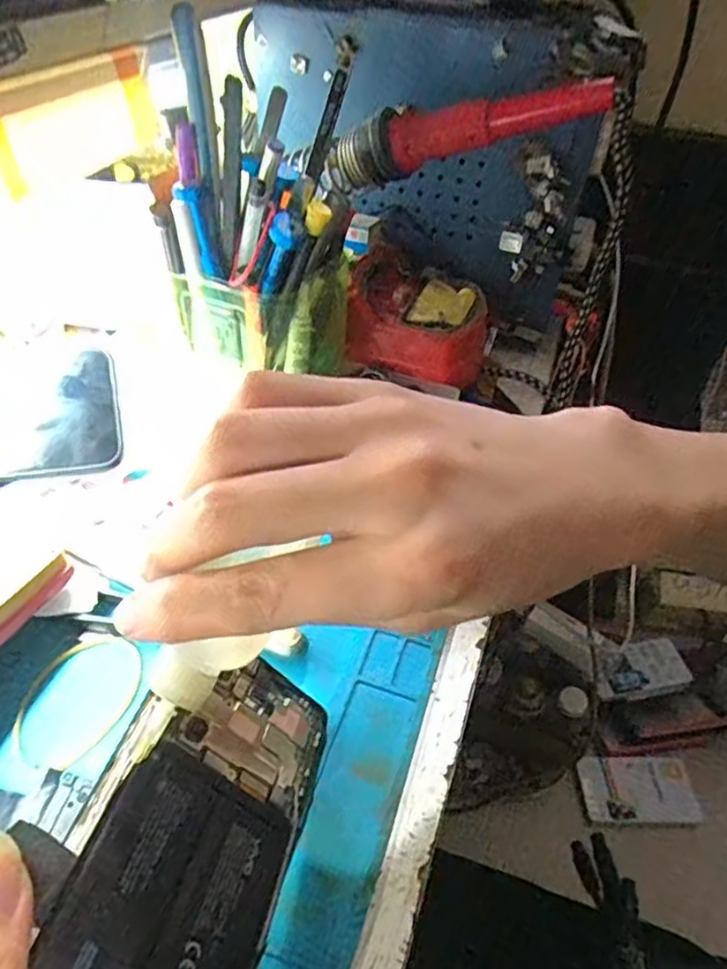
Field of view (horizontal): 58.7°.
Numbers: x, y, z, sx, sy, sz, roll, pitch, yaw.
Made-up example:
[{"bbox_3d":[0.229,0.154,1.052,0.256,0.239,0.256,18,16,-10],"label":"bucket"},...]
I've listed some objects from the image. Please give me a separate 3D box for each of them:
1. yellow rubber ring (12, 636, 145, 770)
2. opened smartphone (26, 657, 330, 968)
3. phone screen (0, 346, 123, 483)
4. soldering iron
[{"bbox_3d":[-0.119,0.089,0.271,0.043,0.004,0.060,20,45,16],"label":"yellow rubber ring"},{"bbox_3d":[-0.053,0.116,0.195,0.069,0.005,0.153,45,33,-15],"label":"opened smartphone"},{"bbox_3d":[-0.204,-0.035,0.342,0.137,0.009,0.069,-6,81,-17],"label":"phone screen"},{"bbox_3d":[0.048,-0.188,0.344,0.158,0.035,0.031,0,38,28],"label":"soldering iron"}]

